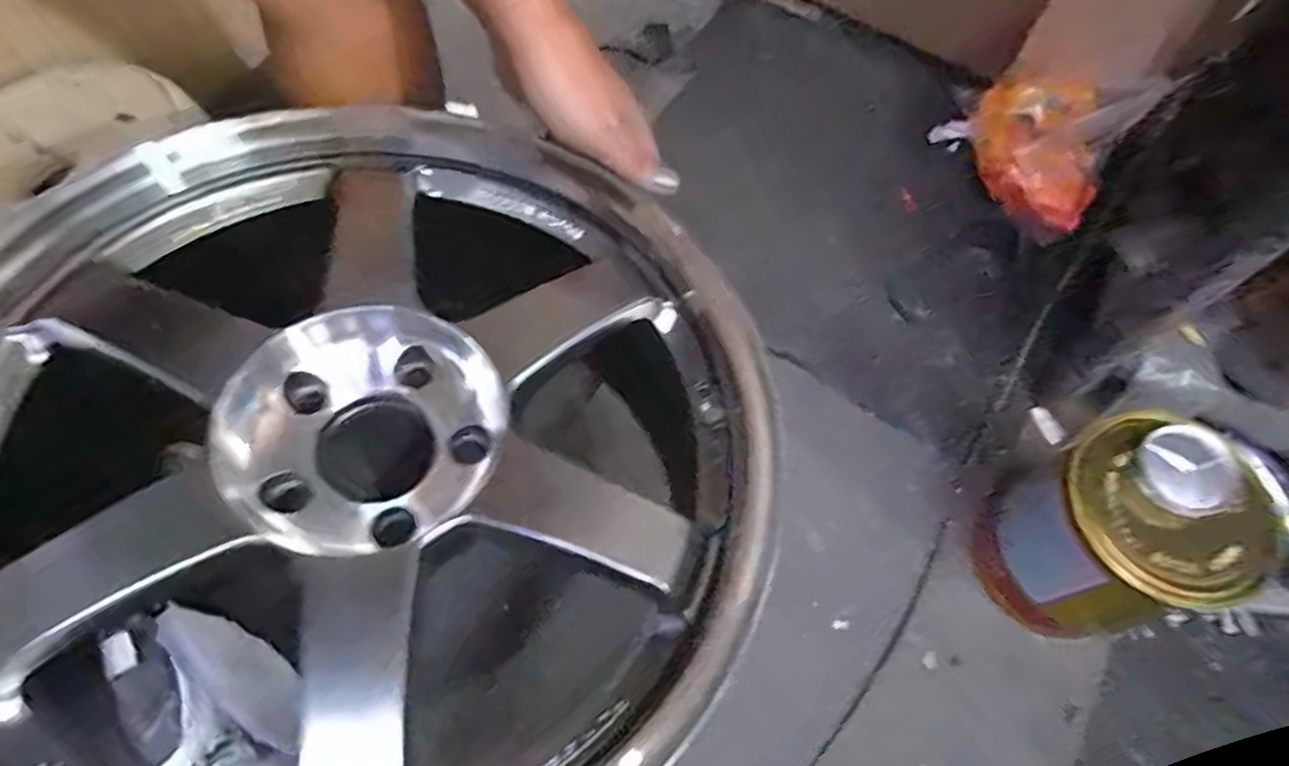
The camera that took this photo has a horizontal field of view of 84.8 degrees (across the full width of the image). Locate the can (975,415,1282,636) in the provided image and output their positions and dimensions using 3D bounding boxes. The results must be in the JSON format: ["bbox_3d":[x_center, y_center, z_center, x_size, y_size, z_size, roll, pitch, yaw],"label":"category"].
[{"bbox_3d":[0.425,0.138,0.660,0.148,0.231,0.151,2,68,-5],"label":"can"}]

